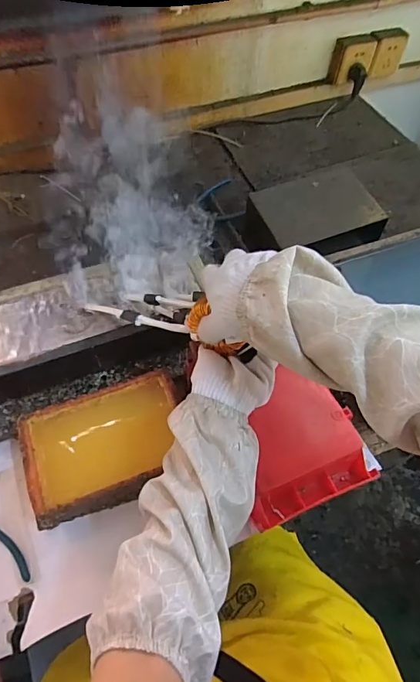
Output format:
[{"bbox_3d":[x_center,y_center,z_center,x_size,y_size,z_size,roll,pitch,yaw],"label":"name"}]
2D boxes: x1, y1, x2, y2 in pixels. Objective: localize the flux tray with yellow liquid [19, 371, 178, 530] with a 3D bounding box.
[{"bbox_3d":[-0.129,0.135,0.554,0.190,0.061,0.134,-16,59,-11],"label":"flux tray with yellow liquid"}]

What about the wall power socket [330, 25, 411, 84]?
[{"bbox_3d":[0.381,-0.668,1.022,0.182,0.093,0.045,-16,59,-11],"label":"wall power socket"}]

